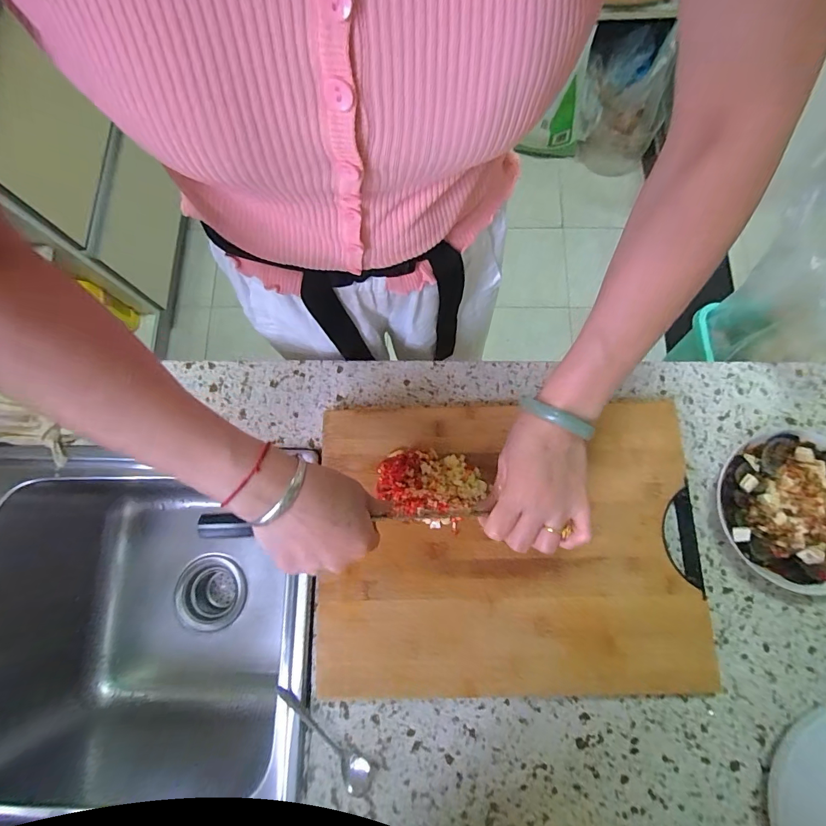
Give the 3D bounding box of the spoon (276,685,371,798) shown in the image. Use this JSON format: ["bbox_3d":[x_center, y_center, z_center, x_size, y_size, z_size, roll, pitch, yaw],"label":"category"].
[{"bbox_3d":[-0.094,0.324,0.405,0.124,0.018,0.030,35,81,8],"label":"spoon"}]

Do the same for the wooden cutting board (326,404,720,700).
[{"bbox_3d":[0.099,0.135,0.445,0.390,0.031,0.292,-1,78,1],"label":"wooden cutting board"}]

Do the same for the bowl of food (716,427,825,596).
[{"bbox_3d":[0.414,0.099,0.441,0.166,0.044,0.167,0,78,1],"label":"bowl of food"}]

